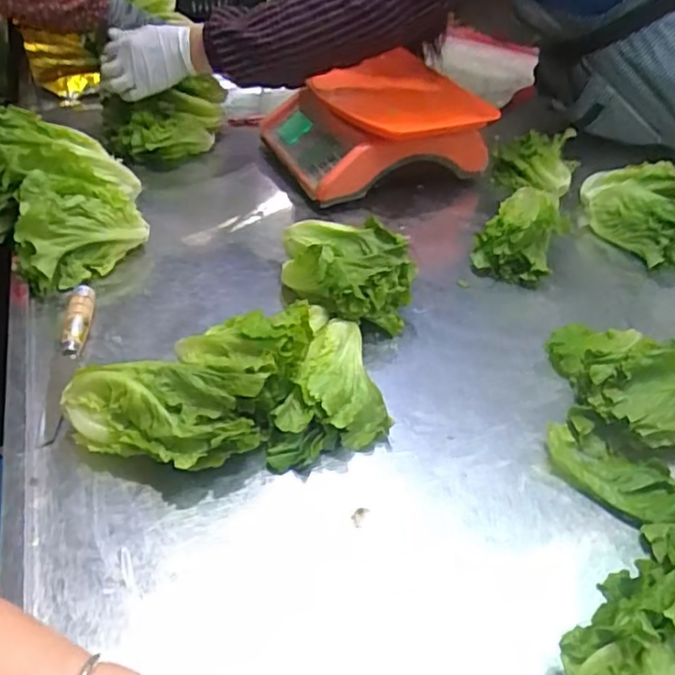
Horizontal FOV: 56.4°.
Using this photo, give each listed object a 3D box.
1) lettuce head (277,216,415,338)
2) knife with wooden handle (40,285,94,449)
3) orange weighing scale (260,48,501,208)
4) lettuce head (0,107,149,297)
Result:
[{"bbox_3d":[0.008,-0.071,0.733,0.154,0.081,0.163,7,41,1],"label":"lettuce head"},{"bbox_3d":[-0.267,0.020,0.629,0.026,0.033,0.197,-2,42,-9],"label":"knife with wooden handle"},{"bbox_3d":[0.055,-0.332,0.985,0.298,0.127,0.257,-11,44,-19],"label":"orange weighing scale"},{"bbox_3d":[-0.356,-0.181,0.786,0.236,0.113,0.183,35,49,29],"label":"lettuce head"}]

